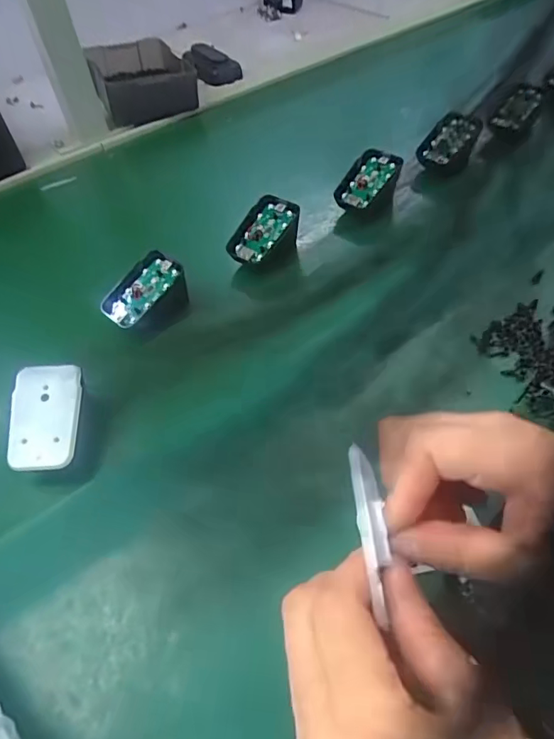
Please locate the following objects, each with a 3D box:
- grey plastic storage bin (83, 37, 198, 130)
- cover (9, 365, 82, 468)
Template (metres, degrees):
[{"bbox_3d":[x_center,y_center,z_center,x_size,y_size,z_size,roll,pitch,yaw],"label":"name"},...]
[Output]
[{"bbox_3d":[-0.177,-0.384,0.631,0.117,0.052,0.156,-18,54,-9],"label":"grey plastic storage bin"},{"bbox_3d":[-0.152,0.030,0.318,0.045,0.006,0.068,-2,71,0],"label":"cover"}]

